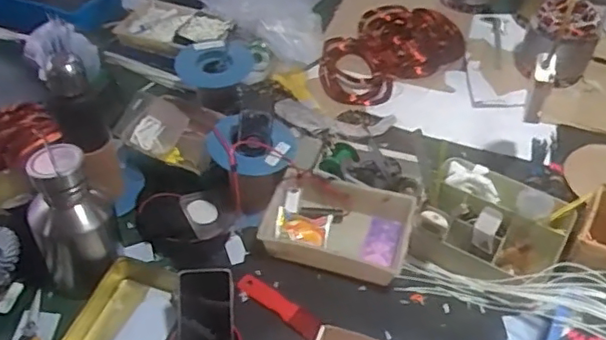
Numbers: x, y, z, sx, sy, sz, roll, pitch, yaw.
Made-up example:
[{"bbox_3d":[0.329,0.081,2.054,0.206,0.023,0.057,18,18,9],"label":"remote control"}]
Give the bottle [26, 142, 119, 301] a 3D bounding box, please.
[{"bbox_3d":[-0.346,0.082,0.906,0.118,0.235,0.101,-20,51,-21],"label":"bottle"}]

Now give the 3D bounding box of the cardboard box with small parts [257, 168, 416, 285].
[{"bbox_3d":[0.059,0.096,1.041,0.243,0.054,0.169,11,47,8],"label":"cardboard box with small parts"}]

